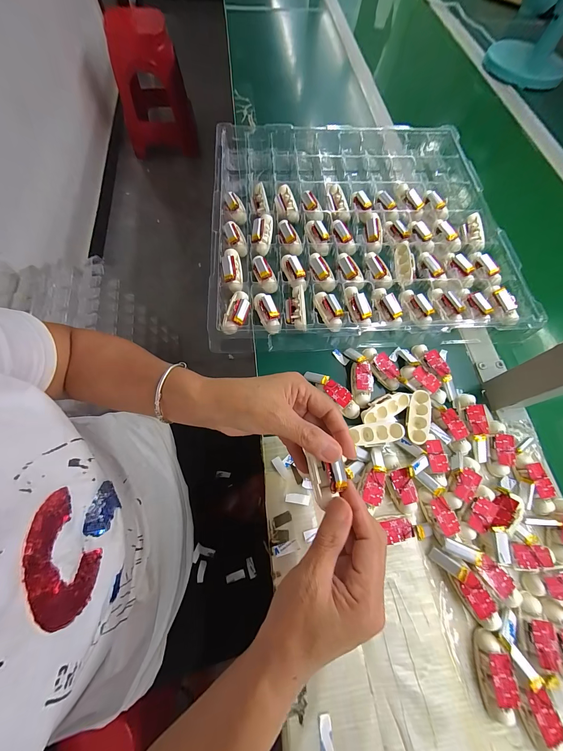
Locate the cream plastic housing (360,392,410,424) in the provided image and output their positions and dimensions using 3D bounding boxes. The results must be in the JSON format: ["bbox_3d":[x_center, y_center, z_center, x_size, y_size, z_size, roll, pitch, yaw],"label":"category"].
[{"bbox_3d":[0.126,0.038,0.329,0.066,0.011,0.025,-20,70,-11],"label":"cream plastic housing"}]

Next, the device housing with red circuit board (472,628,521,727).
[{"bbox_3d":[0.195,0.273,0.246,0.023,0.017,0.062,7,68,-1],"label":"device housing with red circuit board"}]

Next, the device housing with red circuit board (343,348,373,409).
[{"bbox_3d":[0.102,0.000,0.354,0.025,0.021,0.081,-3,68,-5],"label":"device housing with red circuit board"}]

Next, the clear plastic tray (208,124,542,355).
[{"bbox_3d":[0.122,-0.261,0.456,0.461,0.039,0.474,-1,68,-4],"label":"clear plastic tray"}]

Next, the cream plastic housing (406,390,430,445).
[{"bbox_3d":[0.166,0.050,0.329,0.025,0.008,0.065,4,69,26],"label":"cream plastic housing"}]

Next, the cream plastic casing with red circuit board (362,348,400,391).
[{"bbox_3d":[0.132,-0.010,0.360,0.024,0.019,0.063,-32,73,-15],"label":"cream plastic casing with red circuit board"}]

